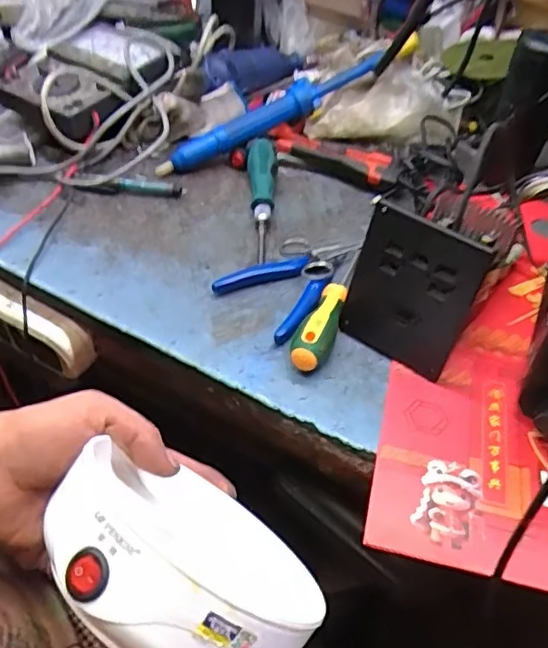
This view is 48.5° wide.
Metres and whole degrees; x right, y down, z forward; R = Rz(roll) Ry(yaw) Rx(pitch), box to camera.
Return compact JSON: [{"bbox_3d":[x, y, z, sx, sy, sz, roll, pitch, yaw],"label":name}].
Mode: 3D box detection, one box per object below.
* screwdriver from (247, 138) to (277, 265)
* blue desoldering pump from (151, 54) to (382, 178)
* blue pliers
[{"bbox_3d":[-0.013,-0.128,0.593,0.029,0.030,0.170,3,45,-2],"label":"screwdriver"},{"bbox_3d":[-0.003,-0.225,0.649,0.264,0.029,0.022,-29,52,-8],"label":"blue desoldering pump"},{"bbox_3d":[0.023,-0.036,0.521,0.123,0.014,0.086,-30,55,-30],"label":"blue pliers"}]

